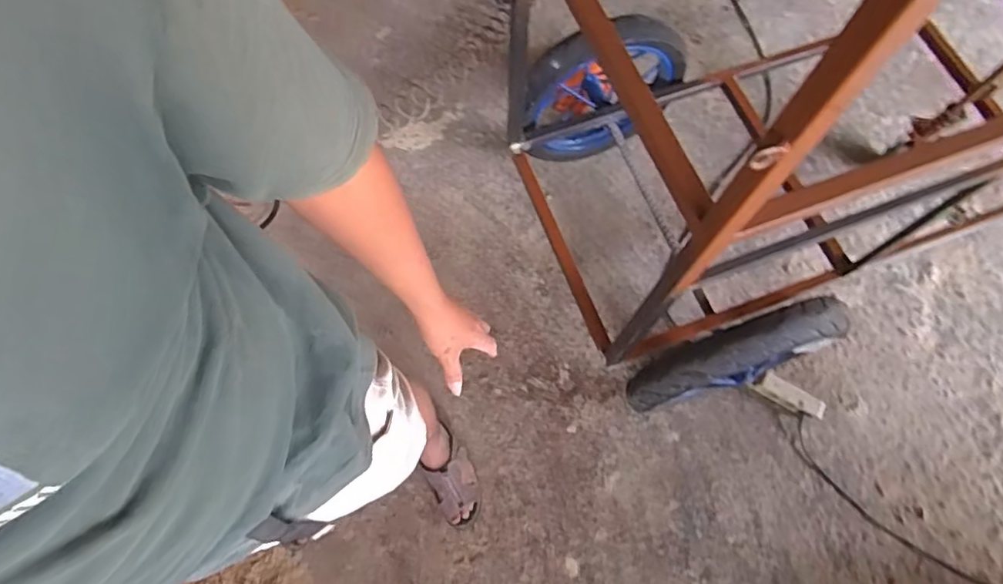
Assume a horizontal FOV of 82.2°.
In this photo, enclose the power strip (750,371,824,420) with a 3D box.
[{"bbox_3d":[0.714,0.258,1.430,0.166,0.066,0.048,29,71,10],"label":"power strip"}]

